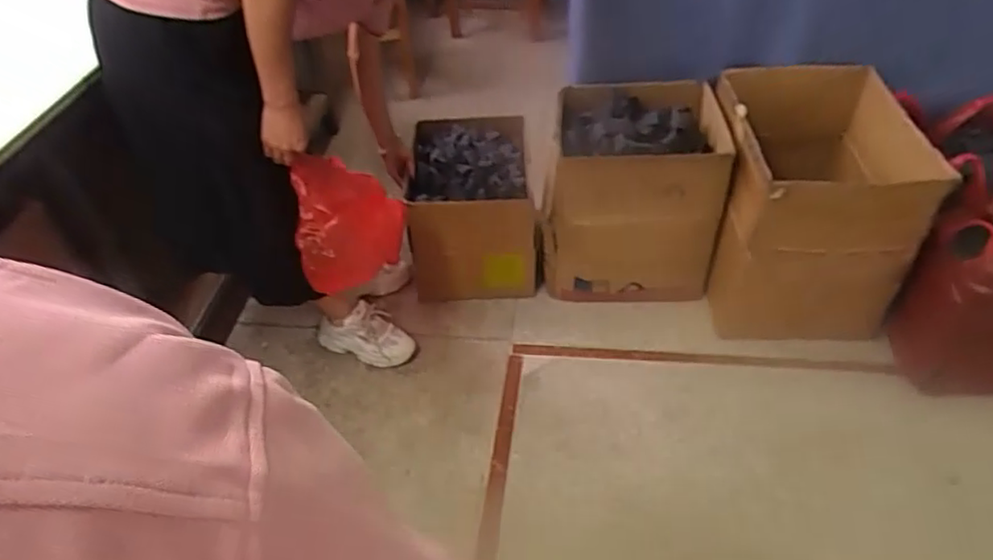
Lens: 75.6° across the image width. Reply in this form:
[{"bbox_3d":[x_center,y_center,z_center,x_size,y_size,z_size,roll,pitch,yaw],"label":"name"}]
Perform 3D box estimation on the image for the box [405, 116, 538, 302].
[{"bbox_3d":[-0.068,-0.202,1.755,0.321,0.296,0.421,-4,45,0],"label":"box"}]

